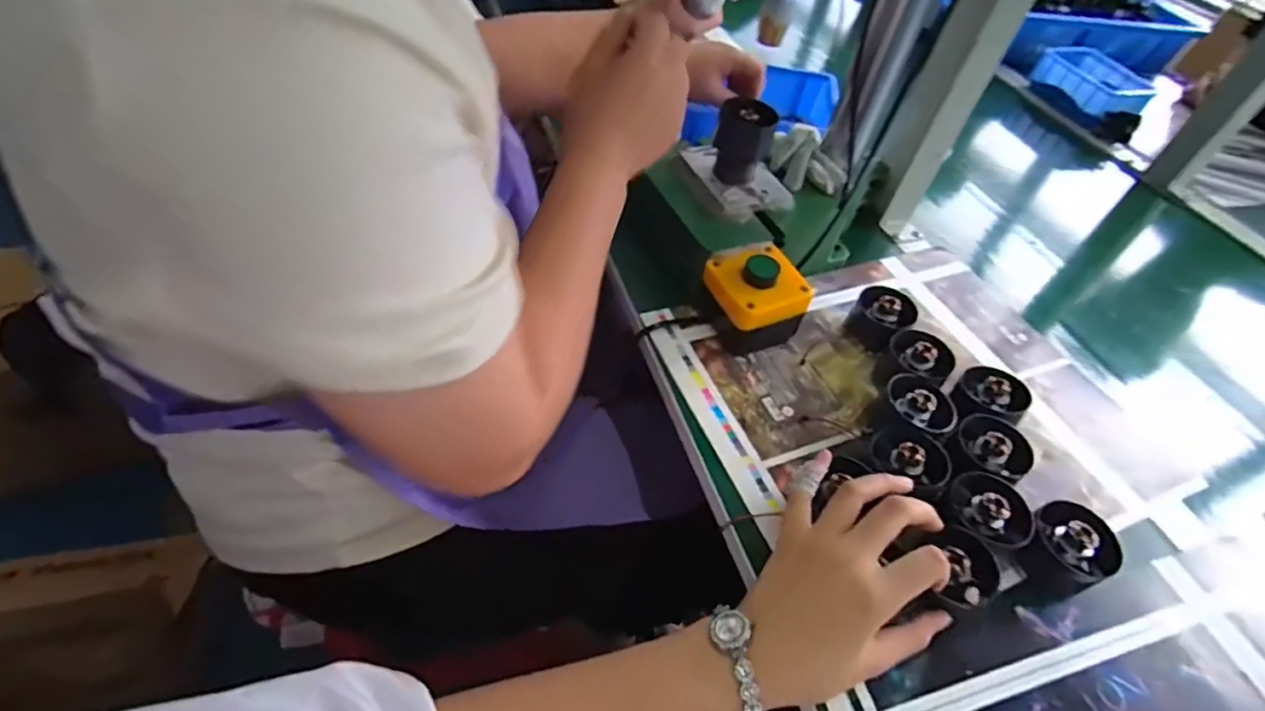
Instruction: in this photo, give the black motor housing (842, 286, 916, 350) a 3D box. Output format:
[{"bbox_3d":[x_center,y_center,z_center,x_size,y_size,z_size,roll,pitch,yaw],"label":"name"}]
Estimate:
[{"bbox_3d":[0.211,-0.030,0.508,0.046,0.043,0.036,32,53,20],"label":"black motor housing"}]

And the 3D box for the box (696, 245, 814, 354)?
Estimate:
[{"bbox_3d":[0.100,-0.050,0.497,0.070,0.067,0.073,-17,53,-20],"label":"box"}]

